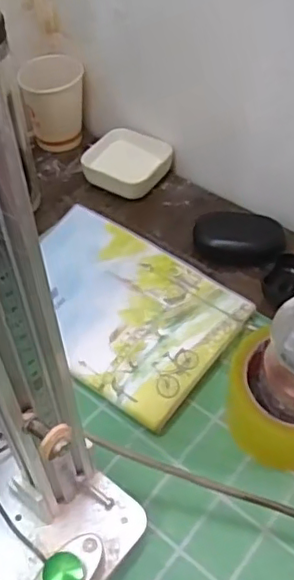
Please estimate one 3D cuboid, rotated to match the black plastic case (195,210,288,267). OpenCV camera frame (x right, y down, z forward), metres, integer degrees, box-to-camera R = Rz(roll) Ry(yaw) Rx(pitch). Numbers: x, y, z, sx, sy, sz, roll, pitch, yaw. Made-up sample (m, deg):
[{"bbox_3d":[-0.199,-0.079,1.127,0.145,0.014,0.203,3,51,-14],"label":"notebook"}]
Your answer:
[{"bbox_3d":[0.089,-0.049,0.565,0.086,0.028,0.042,7,50,7],"label":"black plastic case"}]

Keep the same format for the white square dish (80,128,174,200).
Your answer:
[{"bbox_3d":[-0.021,-0.141,0.642,0.091,0.027,0.088,31,57,24],"label":"white square dish"}]

